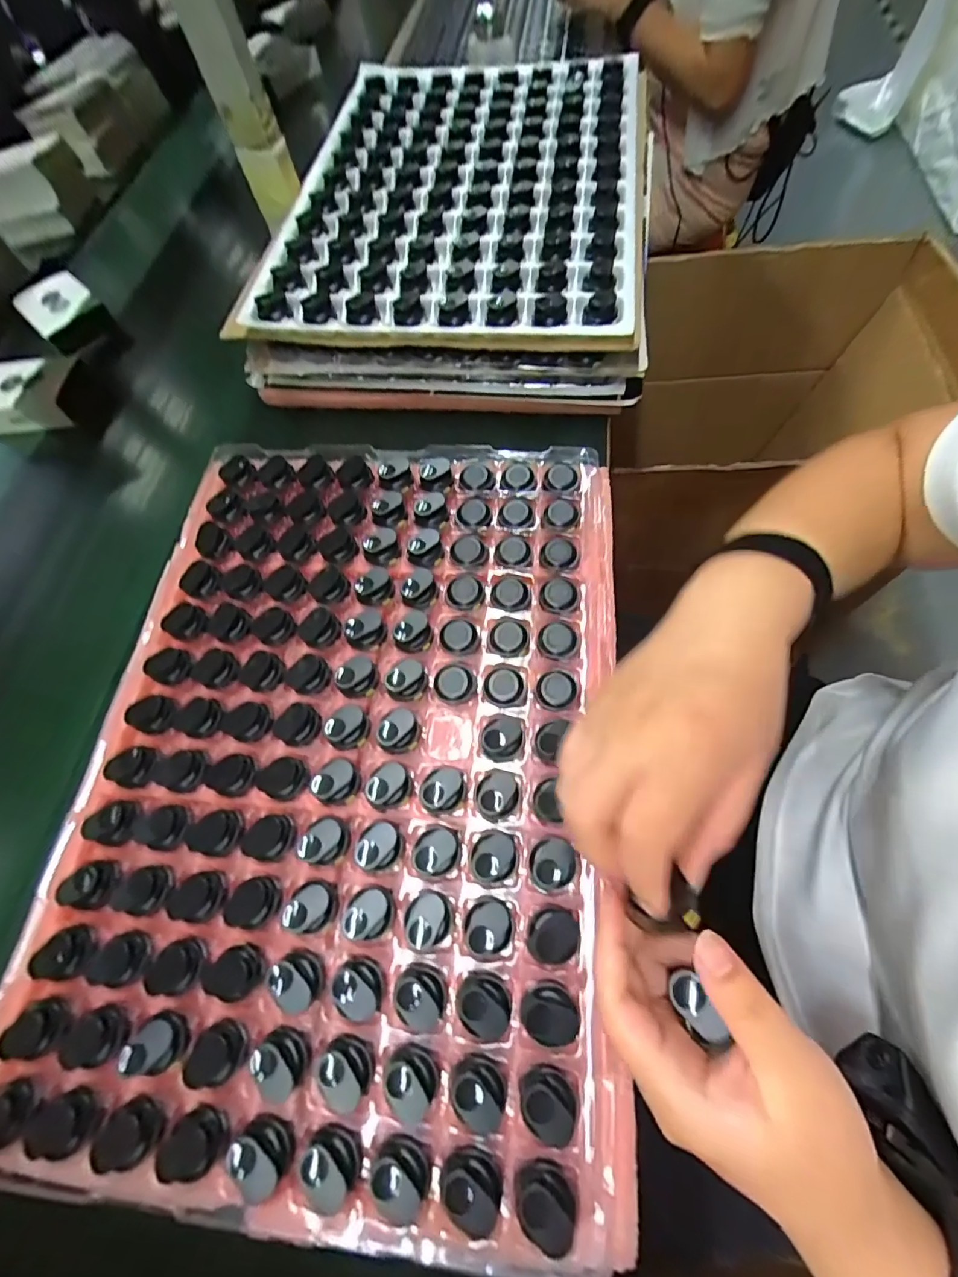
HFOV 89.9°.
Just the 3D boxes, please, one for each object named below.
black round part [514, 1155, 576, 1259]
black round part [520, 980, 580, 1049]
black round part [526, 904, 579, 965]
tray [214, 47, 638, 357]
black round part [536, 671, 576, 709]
[{"bbox_3d":[0.031,0.271,0.230,0.030,0.012,0.027,19,69,16],"label":"black round part"},{"bbox_3d":[0.038,0.201,0.257,0.030,0.015,0.027,9,67,12],"label":"black round part"},{"bbox_3d":[0.042,0.168,0.272,0.029,0.016,0.026,-14,64,1],"label":"black round part"},{"bbox_3d":[-0.025,-0.489,0.514,0.374,0.027,0.482,5,68,7],"label":"tray"},{"bbox_3d":[0.054,0.034,0.334,0.027,0.005,0.027,-3,65,7],"label":"black round part"}]

